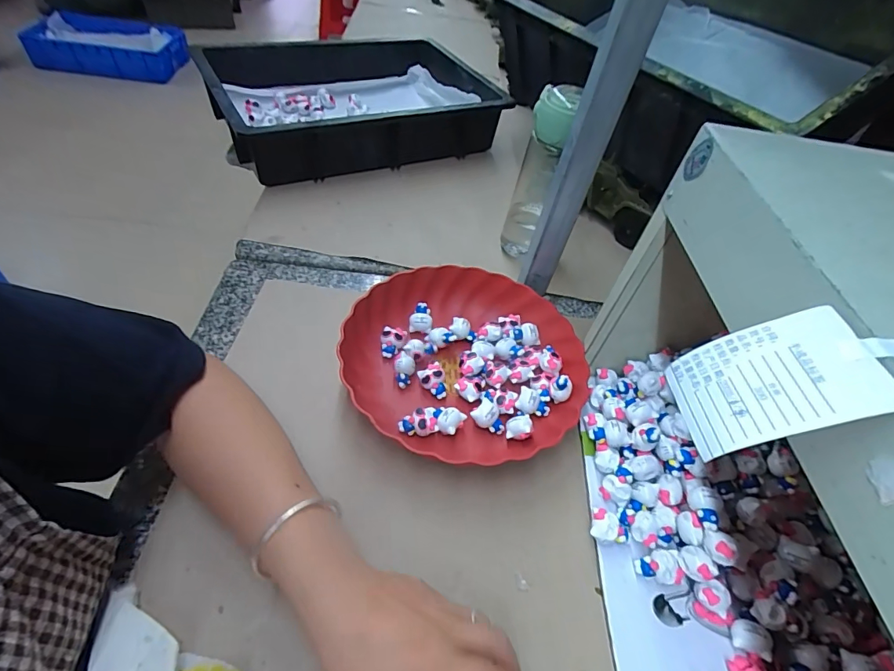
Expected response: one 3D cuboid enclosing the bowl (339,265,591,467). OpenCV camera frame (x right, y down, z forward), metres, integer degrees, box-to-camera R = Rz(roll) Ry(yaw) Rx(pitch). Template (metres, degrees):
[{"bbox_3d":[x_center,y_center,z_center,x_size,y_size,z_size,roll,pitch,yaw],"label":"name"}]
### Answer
[{"bbox_3d":[0.018,0.020,0.475,0.244,0.046,0.227,1,49,-5],"label":"bowl"}]

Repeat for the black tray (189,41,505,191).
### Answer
[{"bbox_3d":[-0.149,-0.403,0.763,0.466,0.119,0.315,-22,56,-26],"label":"black tray"}]

